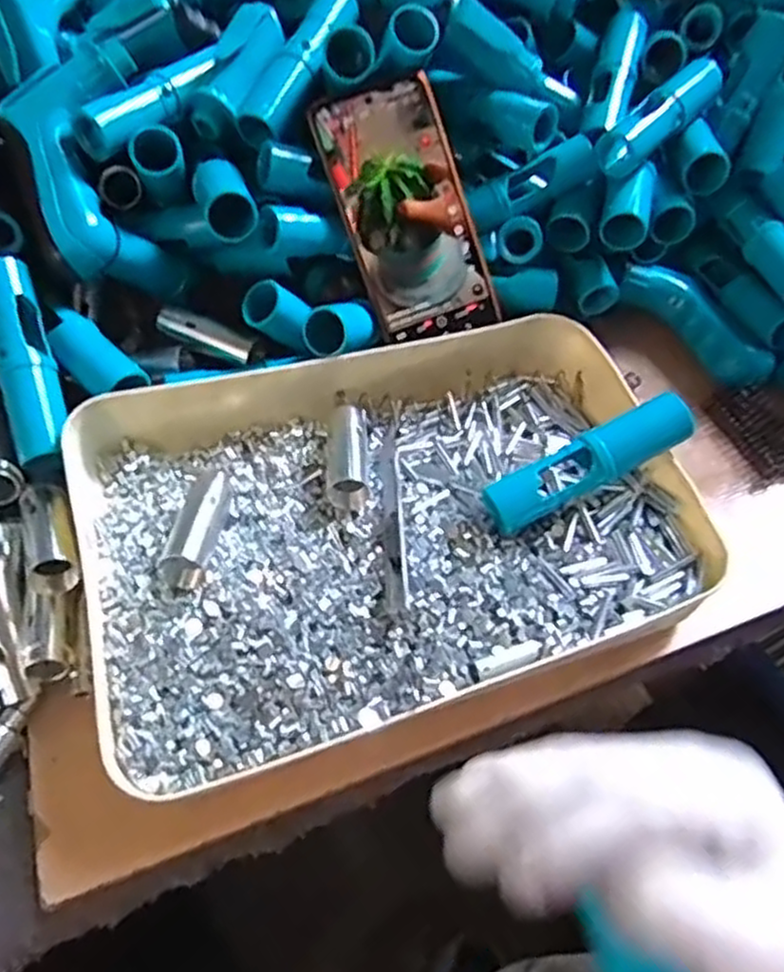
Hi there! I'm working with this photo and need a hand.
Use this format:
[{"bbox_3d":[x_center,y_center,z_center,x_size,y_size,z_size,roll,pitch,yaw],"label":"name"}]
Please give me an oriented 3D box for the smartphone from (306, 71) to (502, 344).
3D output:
[{"bbox_3d":[0.010,-0.169,0.466,0.078,0.153,0.005,-21,12,-3],"label":"smartphone"}]

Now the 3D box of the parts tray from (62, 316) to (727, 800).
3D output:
[{"bbox_3d":[-0.001,0.013,0.409,0.324,0.060,0.219,-17,53,-12],"label":"parts tray"}]

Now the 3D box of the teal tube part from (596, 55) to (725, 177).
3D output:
[{"bbox_3d":[0.183,-0.249,0.499,0.031,0.039,0.118,33,59,25],"label":"teal tube part"}]

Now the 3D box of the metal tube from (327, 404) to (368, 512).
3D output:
[{"bbox_3d":[-0.028,-0.020,0.437,0.021,0.019,0.072,-5,51,-3],"label":"metal tube"}]

